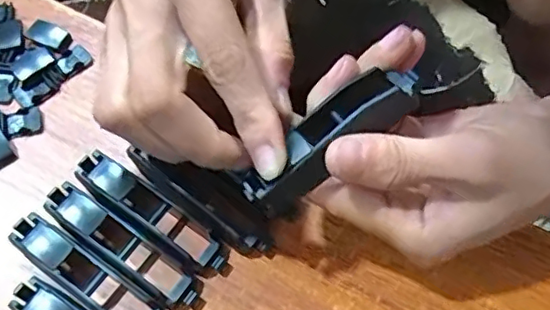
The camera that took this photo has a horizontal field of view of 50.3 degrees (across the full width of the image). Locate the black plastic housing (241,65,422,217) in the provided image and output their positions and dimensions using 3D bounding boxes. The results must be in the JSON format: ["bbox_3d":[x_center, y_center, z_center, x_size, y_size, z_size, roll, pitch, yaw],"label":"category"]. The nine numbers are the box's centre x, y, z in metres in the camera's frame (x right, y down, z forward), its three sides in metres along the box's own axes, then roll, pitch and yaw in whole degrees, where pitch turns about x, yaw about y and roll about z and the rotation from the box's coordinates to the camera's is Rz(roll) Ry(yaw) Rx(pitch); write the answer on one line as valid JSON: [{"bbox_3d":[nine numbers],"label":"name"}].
[{"bbox_3d":[0.021,-0.008,0.210,0.073,0.012,0.022,-41,72,-7],"label":"black plastic housing"}]

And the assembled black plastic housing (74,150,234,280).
[{"bbox_3d":[-0.052,0.026,0.252,0.077,0.014,0.020,35,69,14],"label":"assembled black plastic housing"}]

